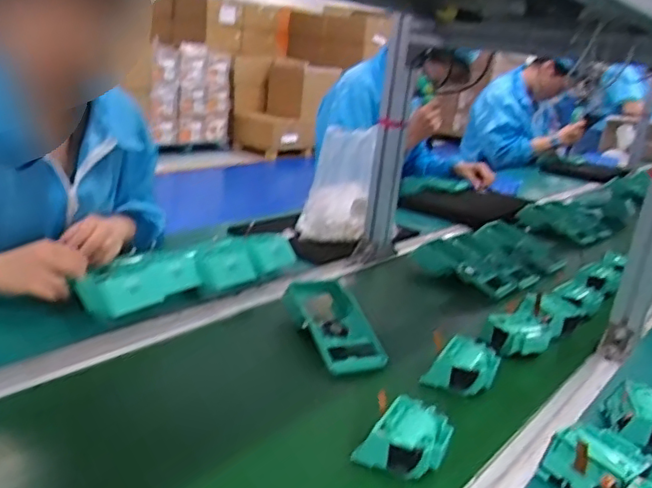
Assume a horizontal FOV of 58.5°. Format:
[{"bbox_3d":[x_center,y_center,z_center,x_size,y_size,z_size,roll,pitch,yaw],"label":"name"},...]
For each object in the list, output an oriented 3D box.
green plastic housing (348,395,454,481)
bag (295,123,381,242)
[{"bbox_3d":[0.079,0.187,0.559,0.068,0.034,0.079,18,21,33],"label":"green plastic housing"},{"bbox_3d":[0.027,-0.109,1.112,0.138,0.232,0.062,28,33,20],"label":"bag"}]

